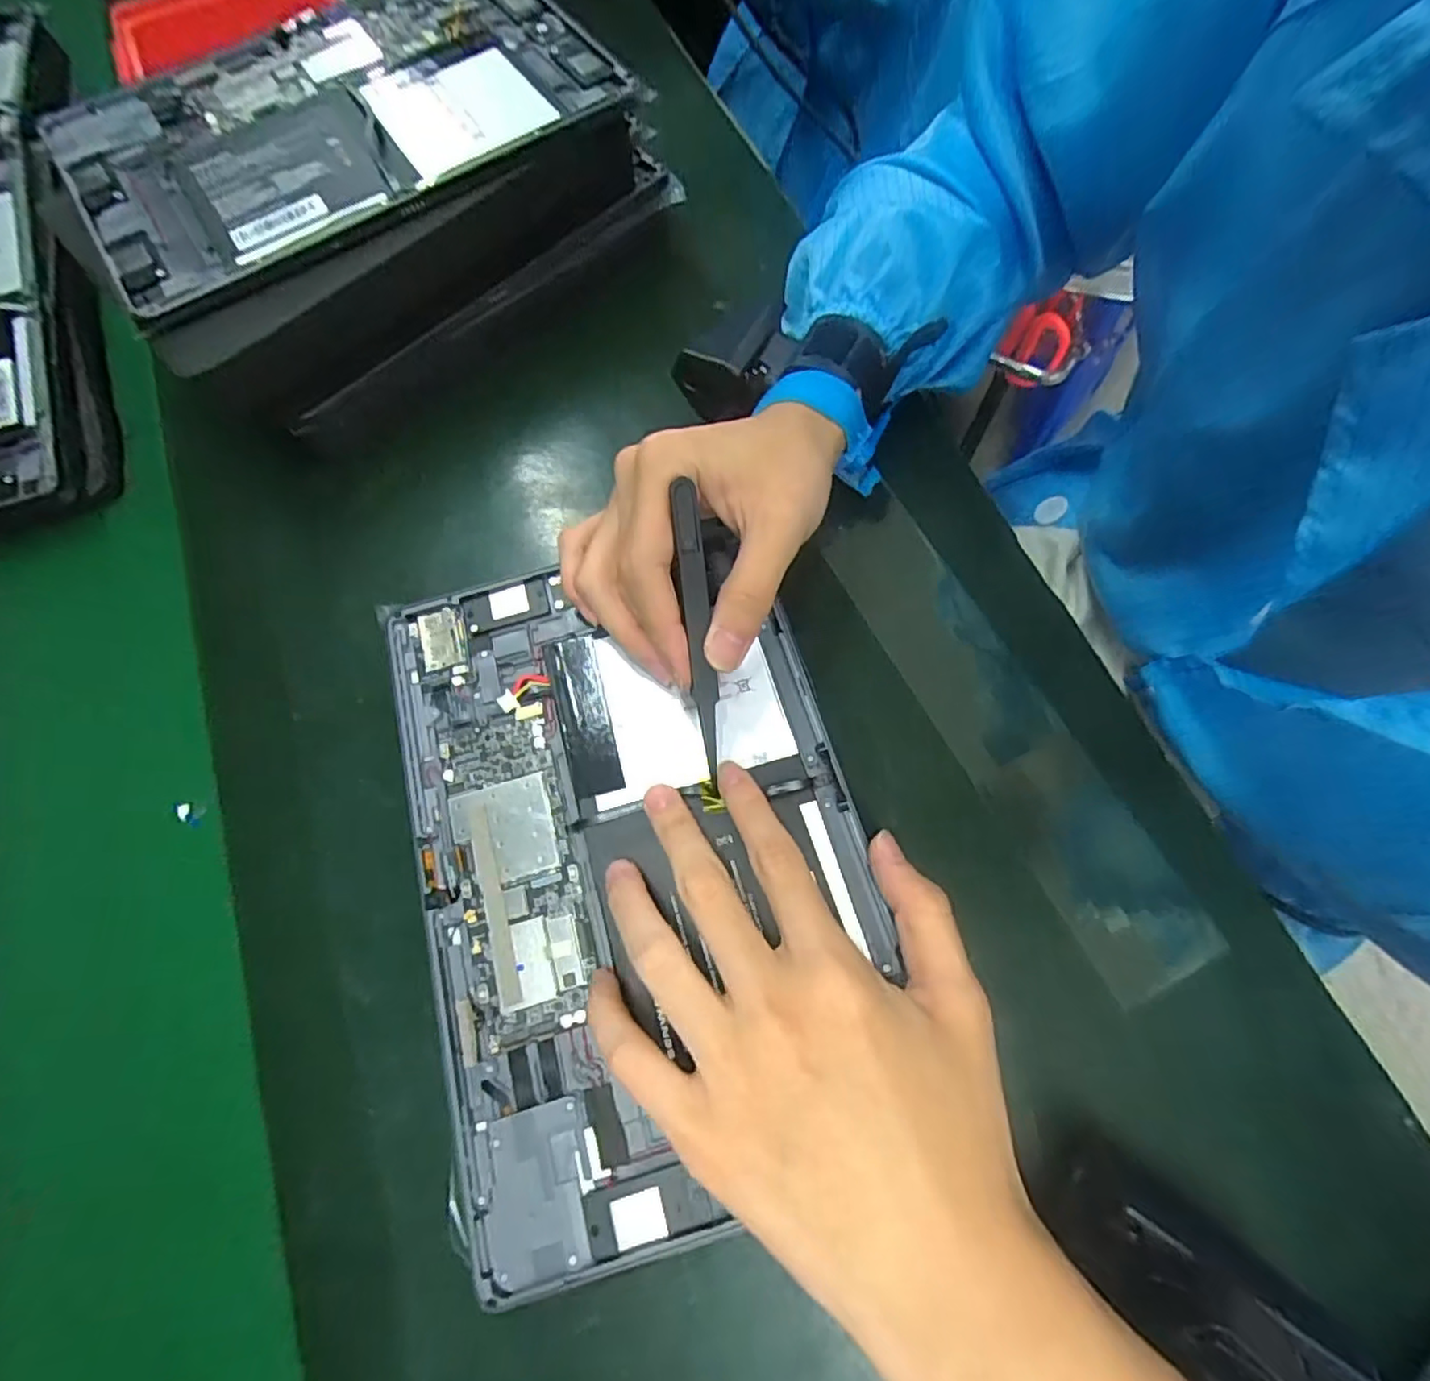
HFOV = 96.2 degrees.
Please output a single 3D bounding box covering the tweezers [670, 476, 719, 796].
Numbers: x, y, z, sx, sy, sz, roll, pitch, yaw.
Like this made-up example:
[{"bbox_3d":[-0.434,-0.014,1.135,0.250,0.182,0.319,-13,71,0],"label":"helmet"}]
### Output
[{"bbox_3d":[-0.005,-0.017,0.240,0.009,0.009,0.113,-5,100,1],"label":"tweezers"}]

